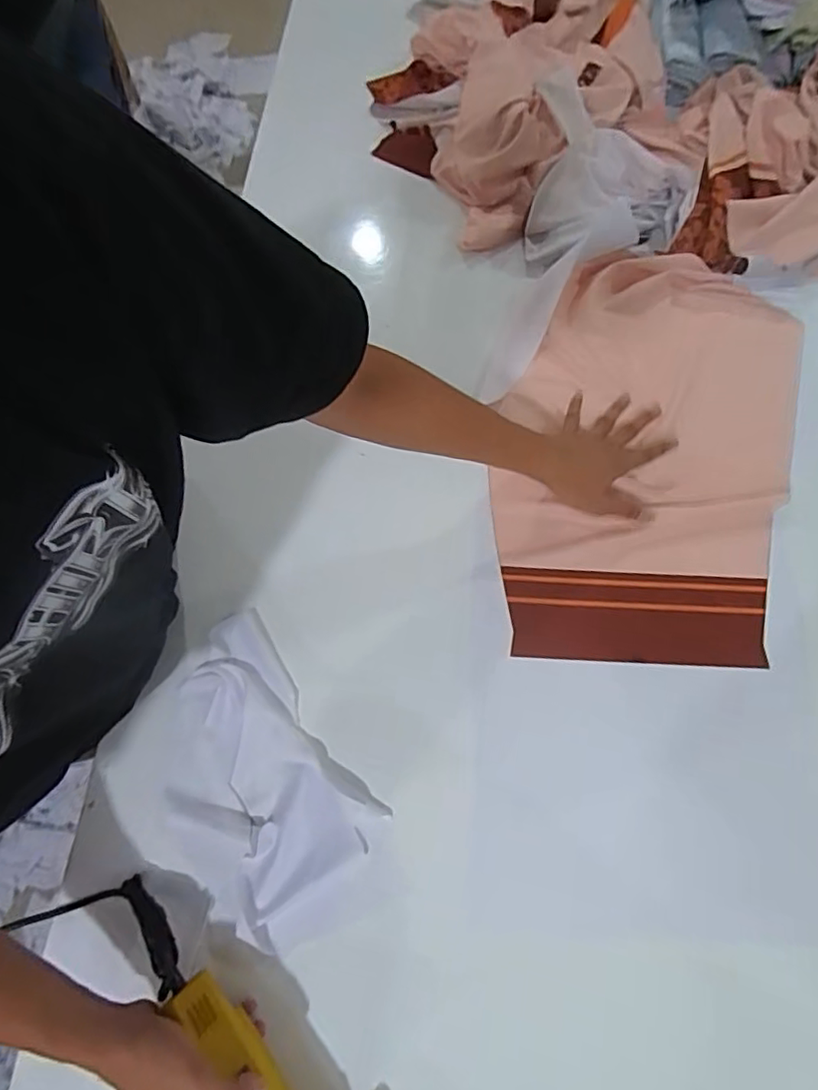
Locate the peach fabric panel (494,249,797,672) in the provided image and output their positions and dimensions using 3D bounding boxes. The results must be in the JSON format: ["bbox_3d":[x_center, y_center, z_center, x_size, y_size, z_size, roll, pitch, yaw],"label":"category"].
[{"bbox_3d":[0.275,-0.111,0.685,0.310,0.027,0.509,12,75,4],"label":"peach fabric panel"}]

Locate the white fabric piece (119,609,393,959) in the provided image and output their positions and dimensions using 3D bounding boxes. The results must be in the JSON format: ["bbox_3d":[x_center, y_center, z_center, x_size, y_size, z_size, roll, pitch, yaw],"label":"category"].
[{"bbox_3d":[-0.167,0.244,0.585,0.201,0.034,0.284,-36,77,-12],"label":"white fabric piece"}]

